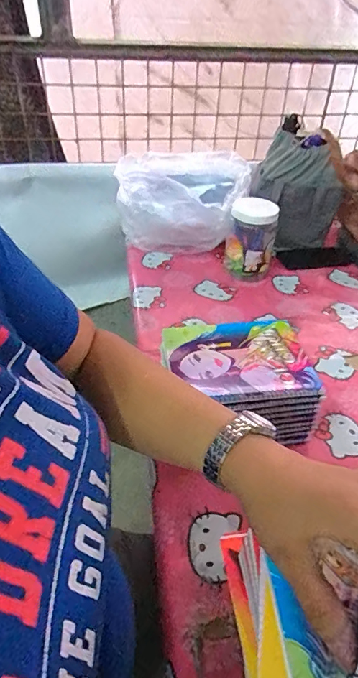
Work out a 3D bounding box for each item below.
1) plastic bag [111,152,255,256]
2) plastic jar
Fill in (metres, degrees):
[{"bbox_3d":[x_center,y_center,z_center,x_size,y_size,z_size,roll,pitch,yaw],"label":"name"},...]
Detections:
[{"bbox_3d":[0.010,-0.305,1.000,0.292,0.192,0.173,2,40,-1],"label":"plastic bag"},{"bbox_3d":[0.156,-0.213,0.937,0.102,0.156,0.099,2,41,-1],"label":"plastic jar"}]

